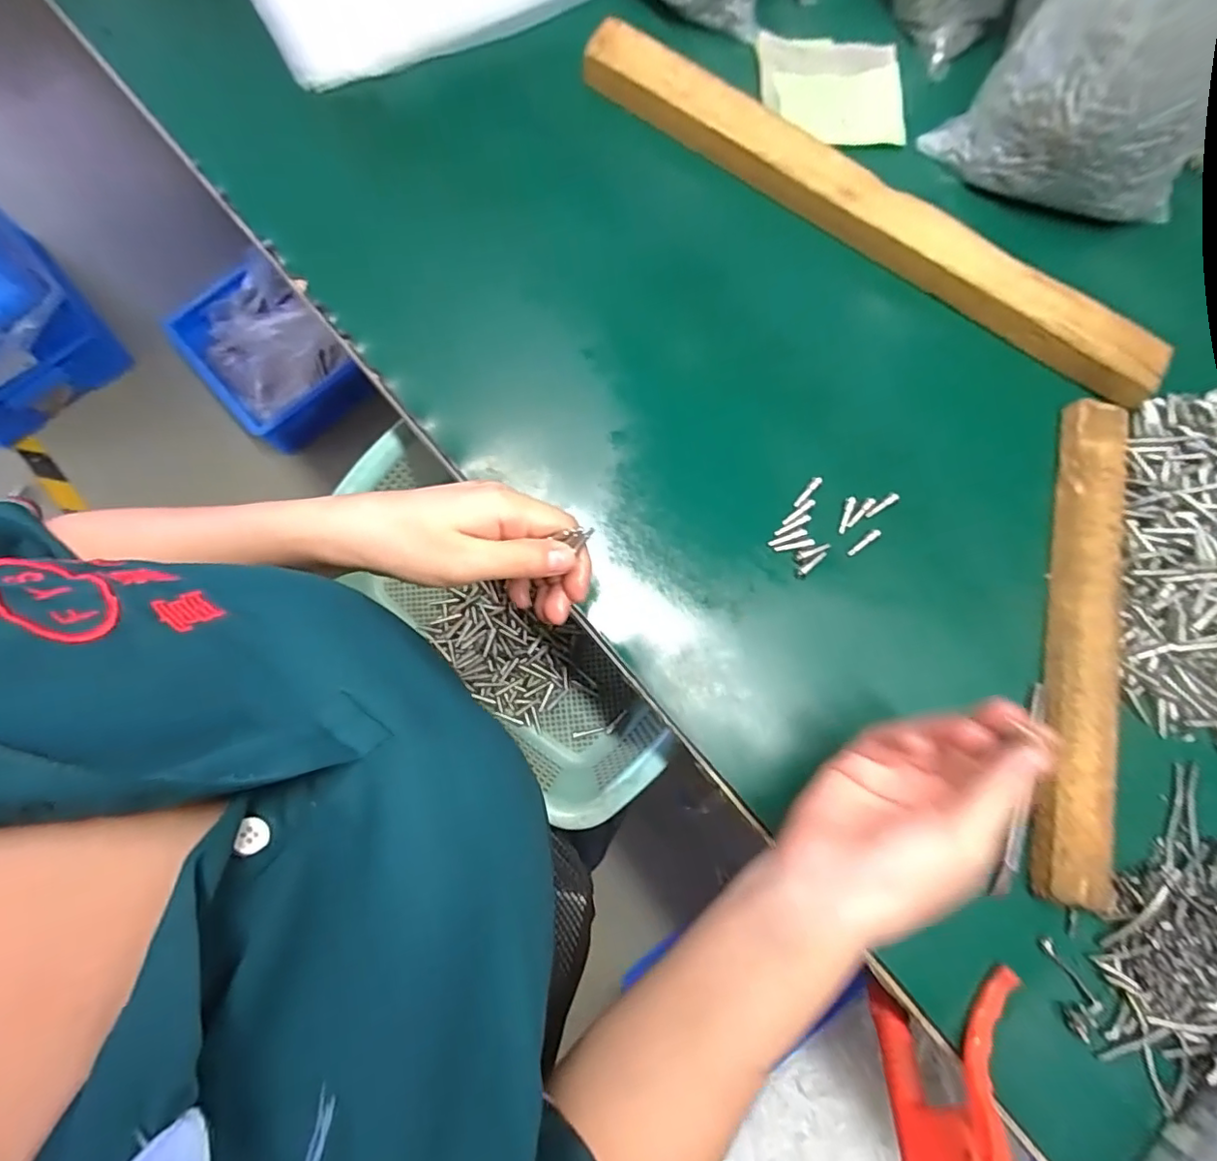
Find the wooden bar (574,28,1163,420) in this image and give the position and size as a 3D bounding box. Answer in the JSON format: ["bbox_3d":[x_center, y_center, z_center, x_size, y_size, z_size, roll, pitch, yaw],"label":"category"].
[{"bbox_3d":[0.179,-0.262,0.404,0.444,0.021,0.047,35,81,5],"label":"wooden bar"}]

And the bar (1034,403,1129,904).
[{"bbox_3d":[0.286,0.031,0.351,0.038,0.019,0.305,12,80,1],"label":"bar"}]

